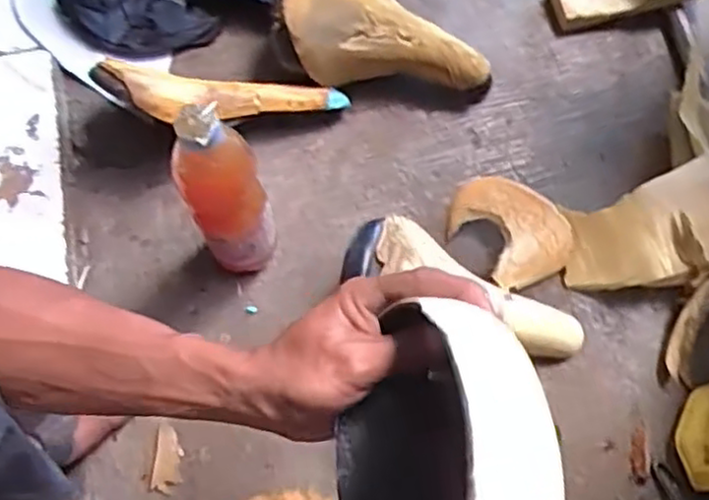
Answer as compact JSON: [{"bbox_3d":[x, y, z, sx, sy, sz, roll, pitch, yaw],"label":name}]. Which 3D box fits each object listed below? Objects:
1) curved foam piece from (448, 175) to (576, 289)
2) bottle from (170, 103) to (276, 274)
[{"bbox_3d":[0.153,-0.023,0.716,0.094,0.038,0.123,-34,72,-13],"label":"curved foam piece"},{"bbox_3d":[-0.107,-0.040,0.618,0.064,0.241,0.056,-26,71,-9],"label":"bottle"}]

